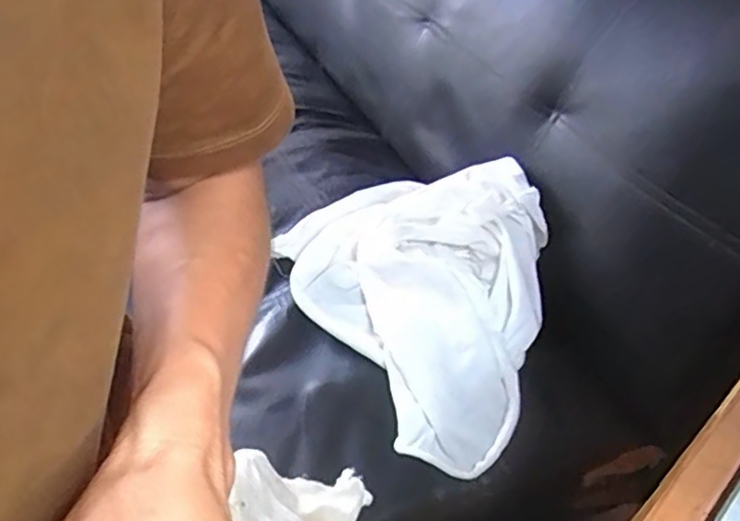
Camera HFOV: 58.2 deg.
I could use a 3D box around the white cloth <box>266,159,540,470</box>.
[{"bbox_3d":[0.076,0.017,0.806,0.308,0.109,0.451,-9,41,-16],"label":"white cloth"}]

